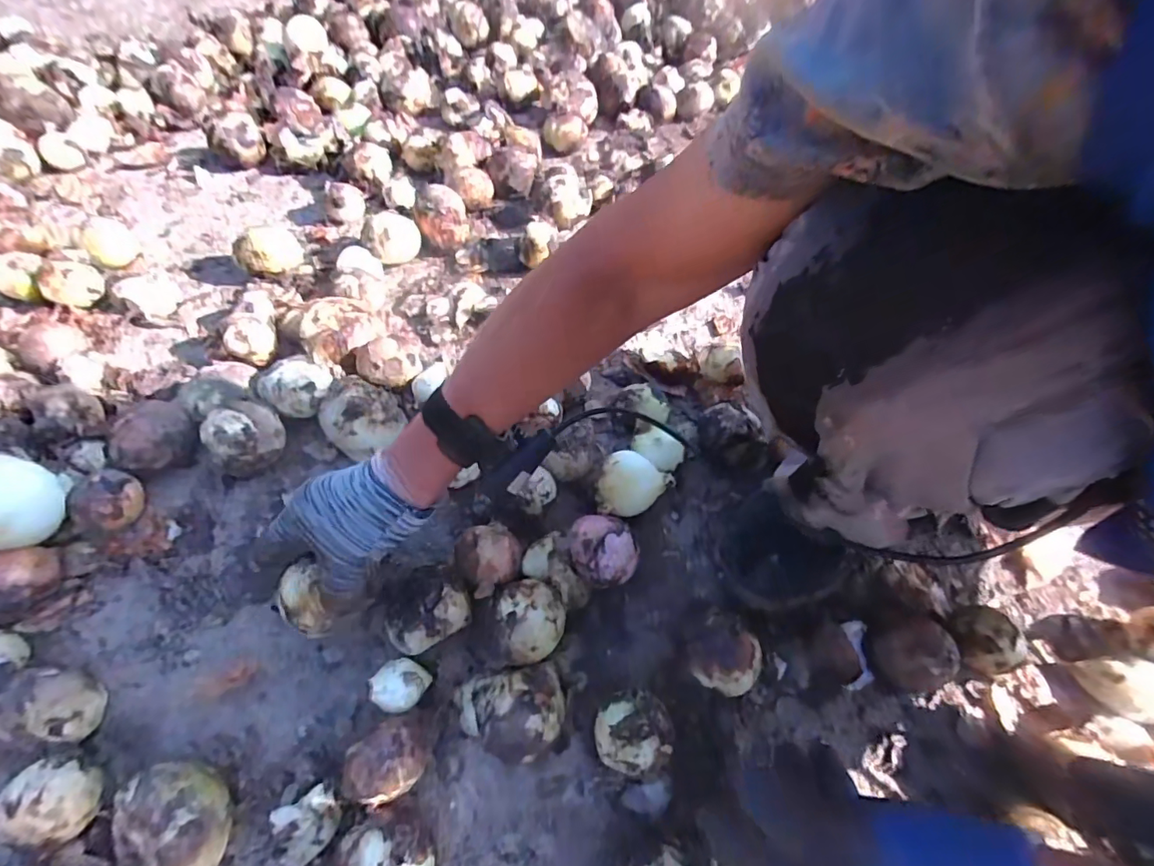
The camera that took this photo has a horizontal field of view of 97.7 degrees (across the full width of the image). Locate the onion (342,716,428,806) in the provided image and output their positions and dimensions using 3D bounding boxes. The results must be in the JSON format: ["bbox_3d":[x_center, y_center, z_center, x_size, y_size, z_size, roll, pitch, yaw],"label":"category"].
[{"bbox_3d":[-0.133,0.233,0.357,0.059,0.050,0.046,-34,65,-24],"label":"onion"}]

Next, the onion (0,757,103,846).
[{"bbox_3d":[-0.344,0.245,0.337,0.046,0.050,0.045,2,56,-4],"label":"onion"}]

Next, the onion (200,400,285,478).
[{"bbox_3d":[-0.315,0.007,0.488,0.066,0.062,0.055,-38,67,-26],"label":"onion"}]

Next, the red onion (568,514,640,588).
[{"bbox_3d":[0.023,0.106,0.456,0.066,0.056,0.062,2,56,-4],"label":"red onion"}]

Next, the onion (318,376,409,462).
[{"bbox_3d":[-0.223,-0.019,0.516,0.069,0.052,0.073,2,56,-4],"label":"onion"}]

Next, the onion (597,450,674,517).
[{"bbox_3d":[0.054,0.056,0.491,0.071,0.051,0.065,2,56,-4],"label":"onion"}]

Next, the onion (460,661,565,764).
[{"bbox_3d":[-0.049,0.213,0.382,0.081,0.053,0.063,-6,57,-9],"label":"onion"}]

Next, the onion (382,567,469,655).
[{"bbox_3d":[-0.126,0.142,0.418,0.065,0.052,0.068,2,56,-4],"label":"onion"}]

